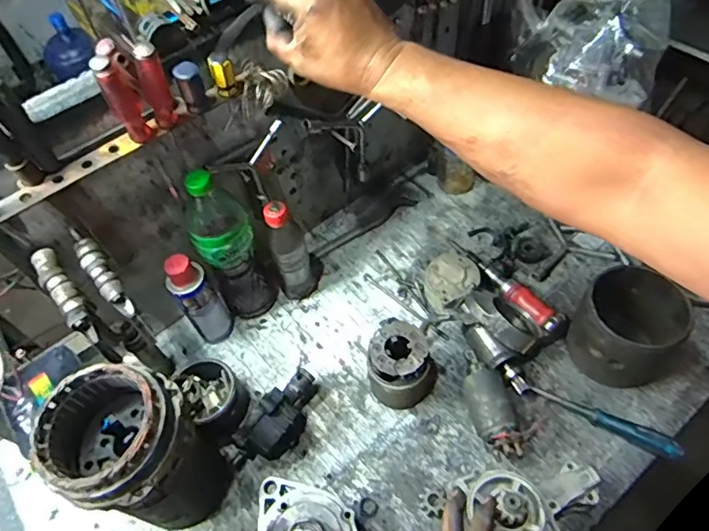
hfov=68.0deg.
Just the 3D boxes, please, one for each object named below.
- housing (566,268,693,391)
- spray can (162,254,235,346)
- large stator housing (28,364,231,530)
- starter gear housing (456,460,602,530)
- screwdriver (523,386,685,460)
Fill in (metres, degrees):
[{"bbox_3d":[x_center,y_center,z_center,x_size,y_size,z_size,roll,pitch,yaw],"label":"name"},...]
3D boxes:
[{"bbox_3d":[0.356,0.082,0.686,0.124,0.112,0.130,-3,54,4],"label":"housing"},{"bbox_3d":[-0.213,0.048,0.729,0.054,0.167,0.045,-27,56,-13],"label":"spray can"},{"bbox_3d":[-0.232,0.207,0.580,0.126,0.225,0.126,10,56,12],"label":"large stator housing"},{"bbox_3d":[0.195,0.254,0.559,0.157,0.086,0.093,-12,54,-3],"label":"starter gear housing"},{"bbox_3d":[0.313,0.193,0.664,0.178,0.026,0.023,25,60,21],"label":"screwdriver"}]

